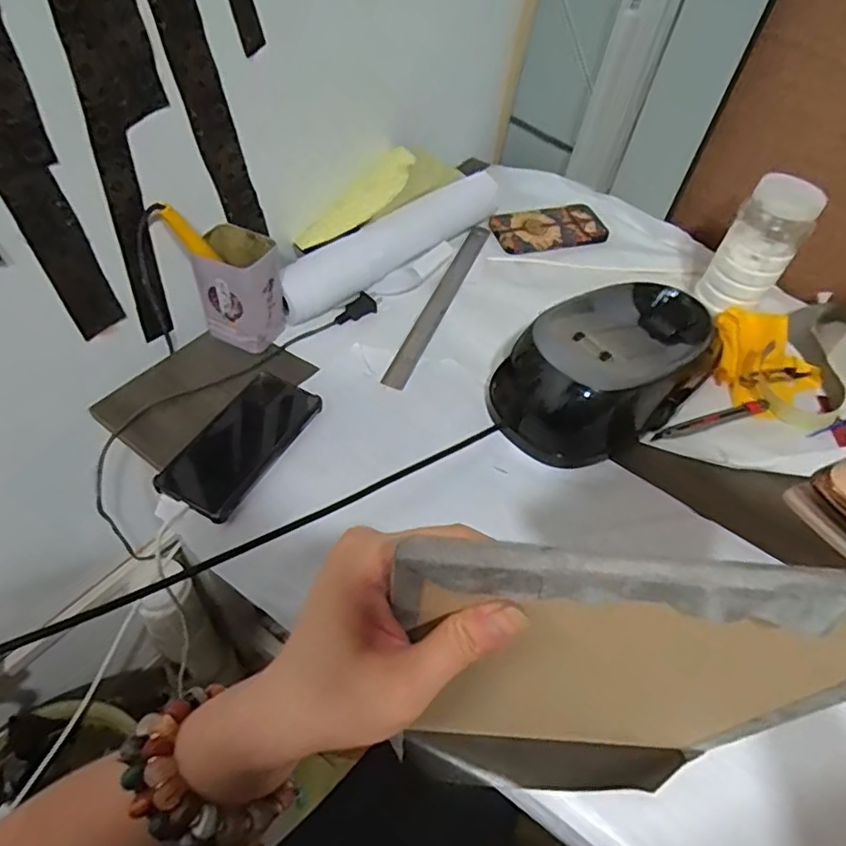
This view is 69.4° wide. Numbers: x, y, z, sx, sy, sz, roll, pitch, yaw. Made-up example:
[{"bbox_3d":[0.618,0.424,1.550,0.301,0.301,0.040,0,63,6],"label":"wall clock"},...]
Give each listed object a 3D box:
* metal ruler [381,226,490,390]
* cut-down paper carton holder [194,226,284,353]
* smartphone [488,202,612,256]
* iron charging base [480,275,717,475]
[{"bbox_3d":[0.025,-0.157,0.768,0.027,0.006,0.319,21,53,8],"label":"metal ruler"},{"bbox_3d":[-0.192,-0.141,0.655,0.082,0.121,0.060,12,40,4],"label":"cut-down paper carton holder"},{"bbox_3d":[0.178,-0.278,0.869,0.163,0.007,0.091,-13,55,-15],"label":"smartphone"},{"bbox_3d":[0.206,-0.069,0.659,0.285,0.091,0.152,-35,63,-28],"label":"iron charging base"}]

